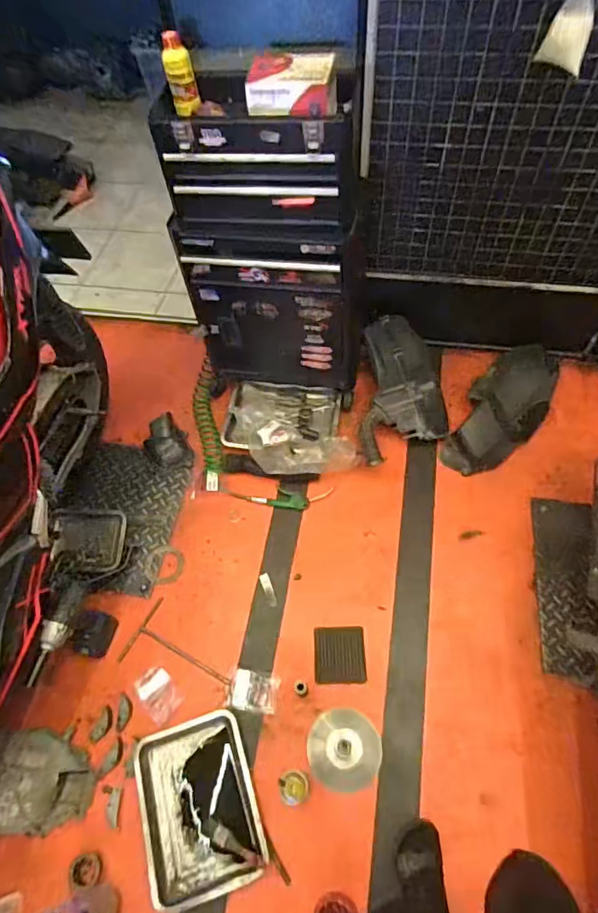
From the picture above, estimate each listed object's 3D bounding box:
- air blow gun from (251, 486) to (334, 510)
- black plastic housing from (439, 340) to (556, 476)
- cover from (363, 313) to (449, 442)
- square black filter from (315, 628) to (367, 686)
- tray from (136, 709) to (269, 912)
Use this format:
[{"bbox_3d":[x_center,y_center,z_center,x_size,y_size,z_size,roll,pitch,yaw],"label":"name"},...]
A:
[{"bbox_3d":[-0.024,0.128,1.575,0.249,0.034,0.073,6,61,6],"label":"air blow gun"},{"bbox_3d":[0.678,-0.158,1.644,0.225,0.121,0.512,34,67,19],"label":"black plastic housing"},{"bbox_3d":[0.346,-0.257,1.661,0.218,0.084,0.426,-16,80,-7],"label":"cover"},{"bbox_3d":[0.110,0.531,1.339,0.135,0.020,0.138,-2,60,1],"label":"square black filter"},{"bbox_3d":[-0.235,0.821,1.180,0.262,0.026,0.346,-17,61,-7],"label":"tray"}]

